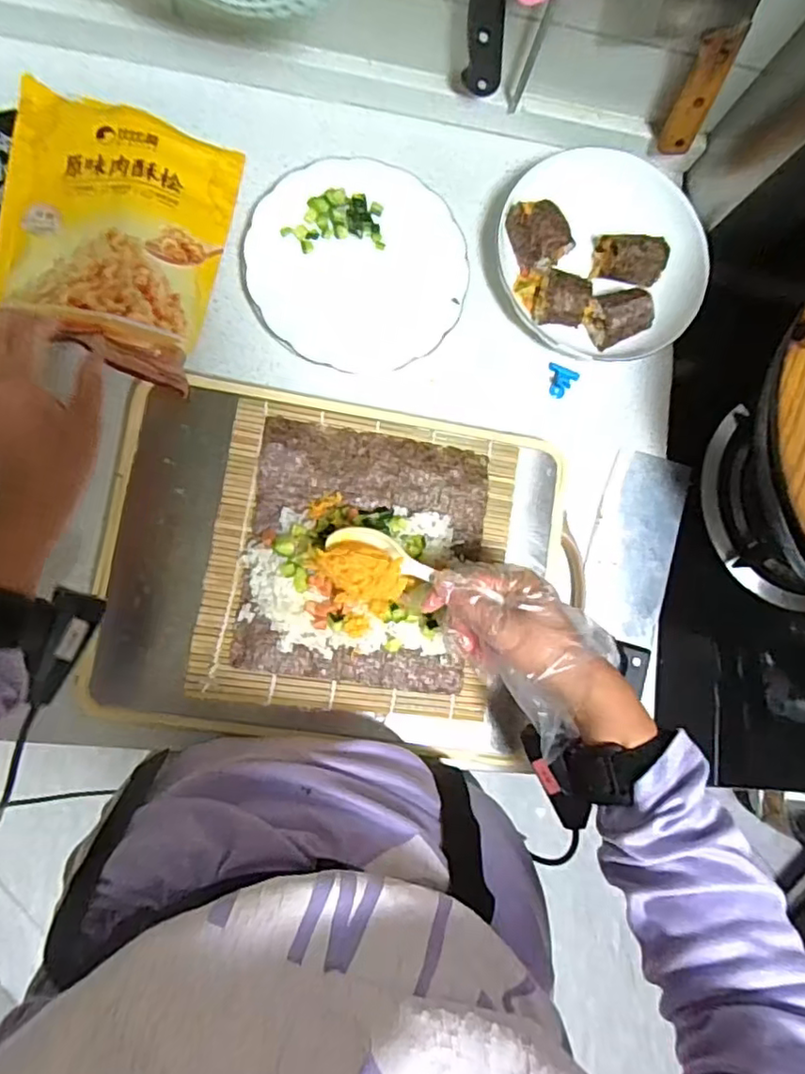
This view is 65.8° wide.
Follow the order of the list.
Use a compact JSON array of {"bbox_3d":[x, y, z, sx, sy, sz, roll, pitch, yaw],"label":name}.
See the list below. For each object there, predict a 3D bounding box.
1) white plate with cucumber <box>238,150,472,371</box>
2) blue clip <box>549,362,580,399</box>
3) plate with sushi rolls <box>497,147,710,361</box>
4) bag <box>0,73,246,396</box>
[{"bbox_3d":[-0.040,-0.242,0.546,0.183,0.014,0.189,1,85,-8],"label":"white plate with cucumber"},{"bbox_3d":[0.146,-0.143,0.572,0.028,0.008,0.031,22,82,-5],"label":"blue clip"},{"bbox_3d":[0.181,-0.259,0.566,0.190,0.041,0.180,14,83,-7],"label":"plate with sushi rolls"},{"bbox_3d":[-0.239,-0.243,0.494,0.173,0.046,0.213,12,83,-7],"label":"bag"}]

